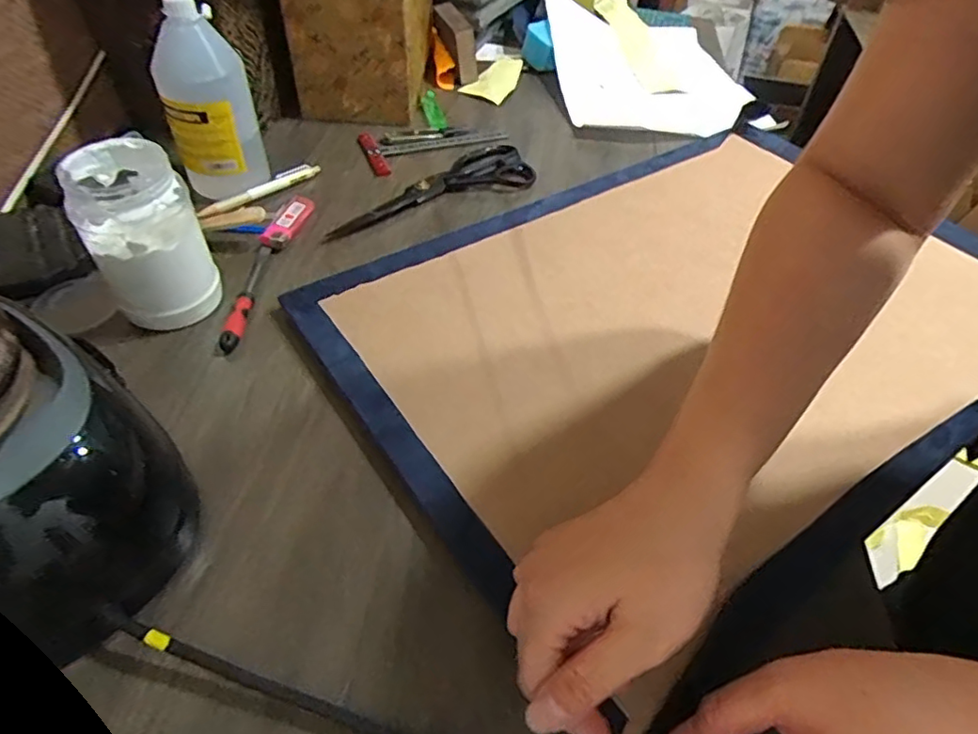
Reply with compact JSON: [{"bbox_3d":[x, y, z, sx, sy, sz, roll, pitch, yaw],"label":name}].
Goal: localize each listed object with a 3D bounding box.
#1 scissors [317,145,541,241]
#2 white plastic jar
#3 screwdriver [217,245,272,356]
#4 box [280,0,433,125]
[{"bbox_3d":[-0.066,-0.191,0.641,0.245,0.017,0.086,-22,51,-19],"label":"scissors"},{"bbox_3d":[-0.257,-0.094,0.454,0.075,0.137,0.074,0,47,0],"label":"white plastic jar"},{"bbox_3d":[-0.207,-0.061,0.509,0.018,0.014,0.137,-1,47,-1],"label":"screwdriver"},{"bbox_3d":[-0.149,-0.441,0.755,0.137,0.191,0.240,3,47,3],"label":"box"}]

